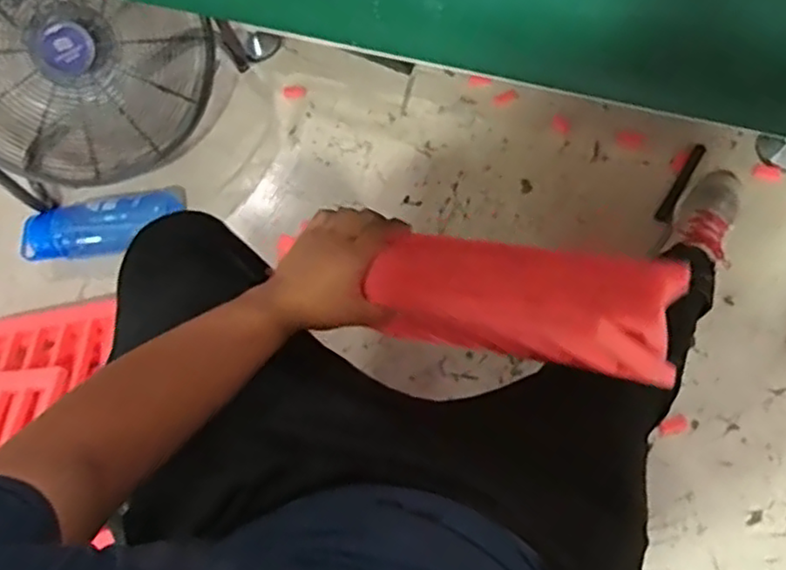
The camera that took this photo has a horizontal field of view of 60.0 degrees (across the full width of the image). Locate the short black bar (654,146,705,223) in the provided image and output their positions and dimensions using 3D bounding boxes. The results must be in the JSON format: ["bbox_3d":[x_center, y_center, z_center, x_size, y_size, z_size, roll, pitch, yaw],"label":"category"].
[{"bbox_3d":[0.524,-0.186,1.235,0.026,0.019,0.162,29,80,11],"label":"short black bar"}]

